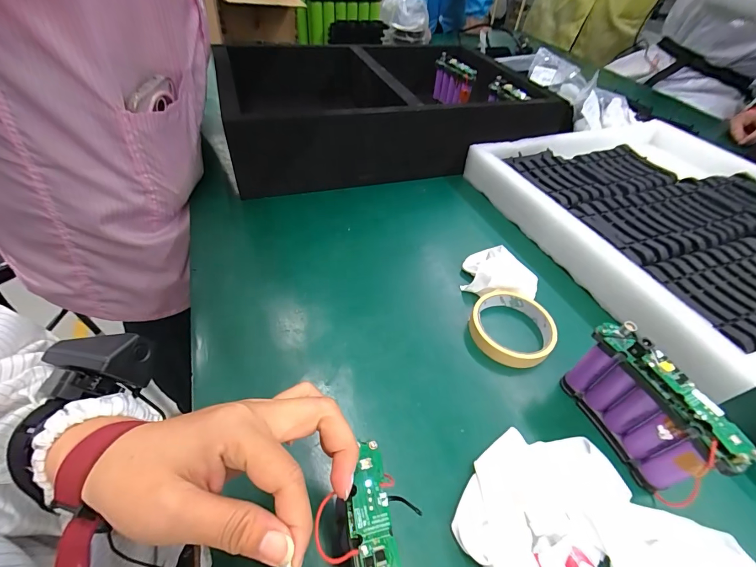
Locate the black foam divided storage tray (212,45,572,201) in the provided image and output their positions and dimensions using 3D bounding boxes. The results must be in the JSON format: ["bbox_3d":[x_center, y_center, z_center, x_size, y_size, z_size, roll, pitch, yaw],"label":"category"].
[{"bbox_3d":[-0.011,-0.340,0.668,0.532,0.120,0.383,-14,49,-18],"label":"black foam divided storage tray"}]

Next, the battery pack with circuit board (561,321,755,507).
[{"bbox_3d":[0.212,0.101,0.285,0.021,0.091,0.115,-14,49,-17],"label":"battery pack with circuit board"}]

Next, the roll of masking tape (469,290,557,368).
[{"bbox_3d":[0.146,0.046,0.384,0.085,0.023,0.090,3,46,-3],"label":"roll of masking tape"}]

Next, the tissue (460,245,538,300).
[{"bbox_3d":[0.147,-0.014,0.433,0.086,0.036,0.076,3,46,-3],"label":"tissue"}]

